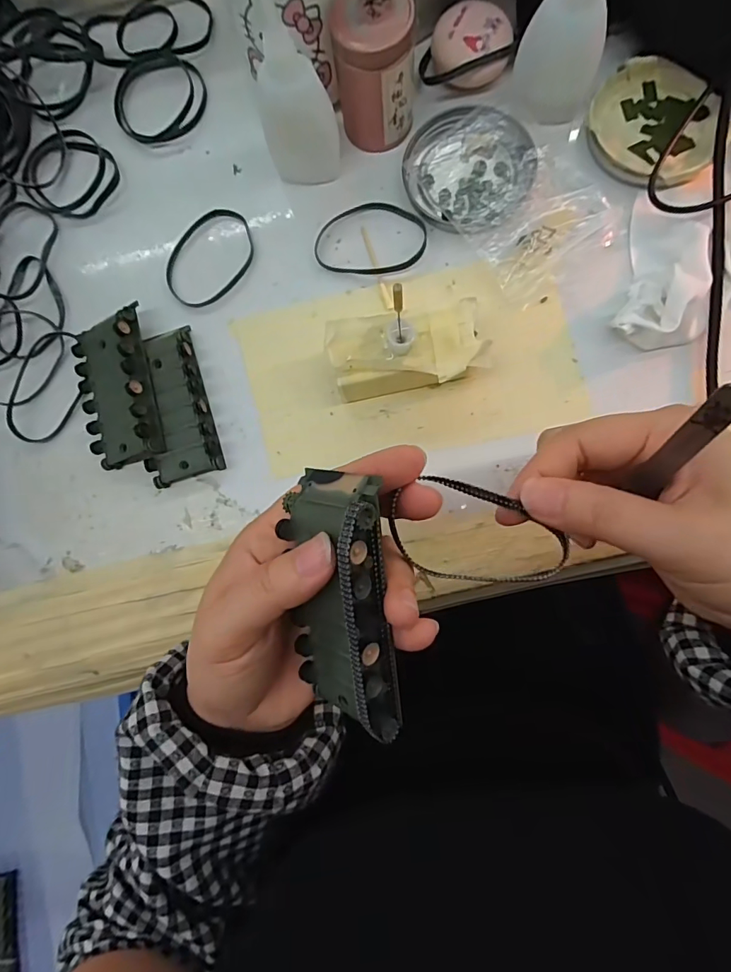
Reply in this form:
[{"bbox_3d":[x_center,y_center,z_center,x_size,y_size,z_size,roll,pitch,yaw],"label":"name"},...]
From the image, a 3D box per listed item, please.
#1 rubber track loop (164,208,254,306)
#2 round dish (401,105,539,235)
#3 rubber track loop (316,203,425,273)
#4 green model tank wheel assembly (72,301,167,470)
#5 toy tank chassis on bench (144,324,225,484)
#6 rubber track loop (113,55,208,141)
[{"bbox_3d":[-0.102,-0.149,0.302,0.049,0.004,0.069,39,88,8],"label":"rubber track loop"},{"bbox_3d":[0.065,-0.193,0.289,0.076,0.010,0.081,-1,83,5],"label":"round dish"},{"bbox_3d":[0.003,-0.157,0.294,0.070,0.004,0.049,7,84,6],"label":"rubber track loop"},{"bbox_3d":[-0.152,-0.059,0.287,0.045,0.021,0.090,-17,85,21],"label":"green model tank wheel assembly"},{"bbox_3d":[-0.119,-0.050,0.288,0.042,0.017,0.093,-18,82,3],"label":"toy tank chassis on bench"},{"bbox_3d":[-0.142,-0.269,0.320,0.063,0.004,0.067,-17,82,3],"label":"rubber track loop"}]

